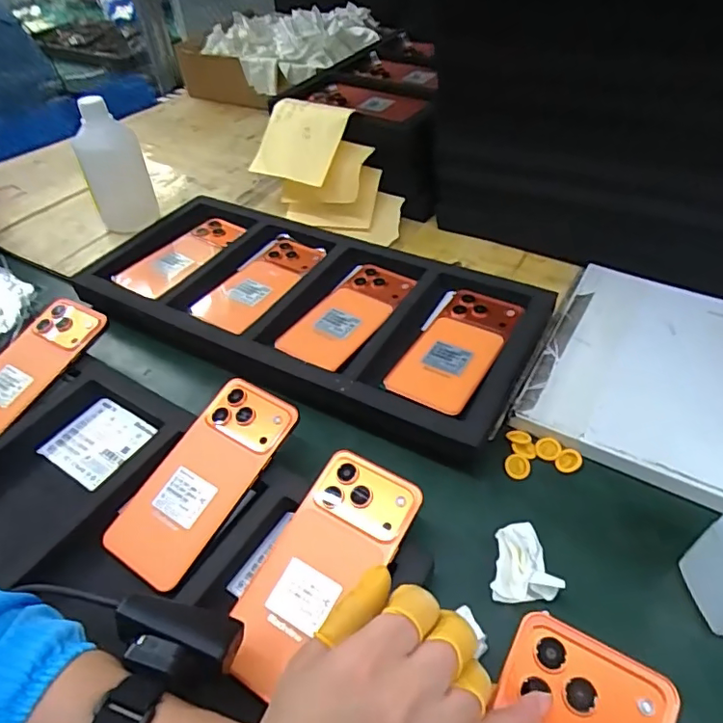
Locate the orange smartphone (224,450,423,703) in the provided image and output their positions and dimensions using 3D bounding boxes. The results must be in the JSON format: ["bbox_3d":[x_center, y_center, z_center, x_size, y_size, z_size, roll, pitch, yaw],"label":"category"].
[{"bbox_3d":[-0.030,0.141,0.369,0.072,0.016,0.163,30,71,27],"label":"orange smartphone"}]

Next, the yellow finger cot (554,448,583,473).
[{"bbox_3d":[0.169,0.081,0.436,0.023,0.006,0.017,-35,54,-28],"label":"yellow finger cot"}]

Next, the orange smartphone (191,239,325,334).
[{"bbox_3d":[-0.112,-0.090,0.608,0.086,0.017,0.173,23,51,22],"label":"orange smartphone"}]

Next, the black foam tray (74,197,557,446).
[{"bbox_3d":[-0.072,-0.077,0.576,0.517,0.040,0.232,24,51,23],"label":"black foam tray"}]

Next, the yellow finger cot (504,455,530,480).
[{"bbox_3d":[0.127,0.086,0.437,0.020,0.005,0.021,-1,46,1],"label":"yellow finger cot"}]

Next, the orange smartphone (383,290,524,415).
[{"bbox_3d":[0.091,-0.014,0.501,0.076,0.010,0.159,24,51,23],"label":"orange smartphone"}]

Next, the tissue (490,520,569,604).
[{"bbox_3d":[0.113,0.140,0.377,0.043,0.021,0.058,4,46,5],"label":"tissue"}]

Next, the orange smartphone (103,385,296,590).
[{"bbox_3d":[-0.120,0.088,0.416,0.073,0.008,0.166,27,67,25],"label":"orange smartphone"}]

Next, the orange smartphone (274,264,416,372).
[{"bbox_3d":[-0.012,-0.049,0.547,0.076,0.012,0.163,25,52,24],"label":"orange smartphone"}]

